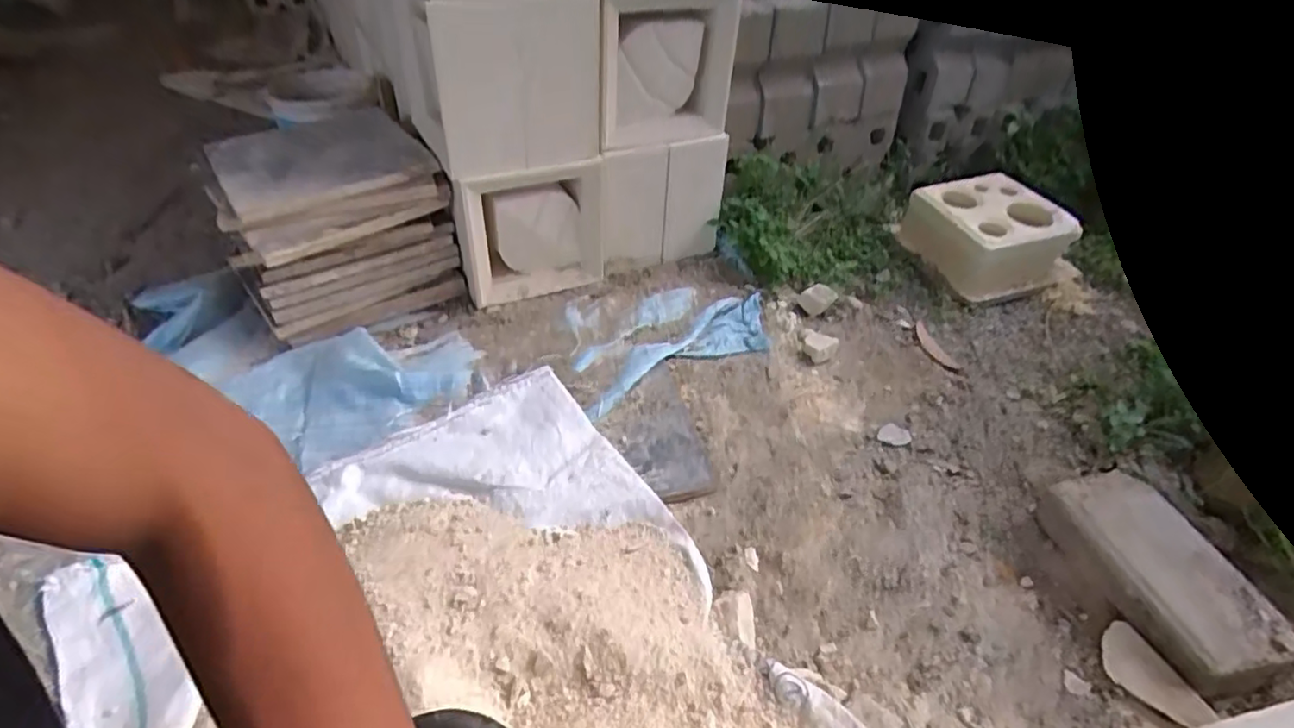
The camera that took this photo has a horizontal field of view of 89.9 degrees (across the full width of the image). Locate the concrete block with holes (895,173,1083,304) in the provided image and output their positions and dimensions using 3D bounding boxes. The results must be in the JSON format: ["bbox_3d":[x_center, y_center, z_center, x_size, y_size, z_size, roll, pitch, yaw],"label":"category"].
[{"bbox_3d":[0.619,-0.234,1.189,0.230,0.119,0.234,-13,41,-17],"label":"concrete block with holes"}]

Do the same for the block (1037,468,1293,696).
[{"bbox_3d":[0.501,0.211,0.644,0.115,0.069,0.218,-8,40,-10],"label":"block"}]

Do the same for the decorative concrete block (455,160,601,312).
[{"bbox_3d":[-0.167,-0.197,0.968,0.223,0.205,0.074,-22,47,-29],"label":"decorative concrete block"}]

